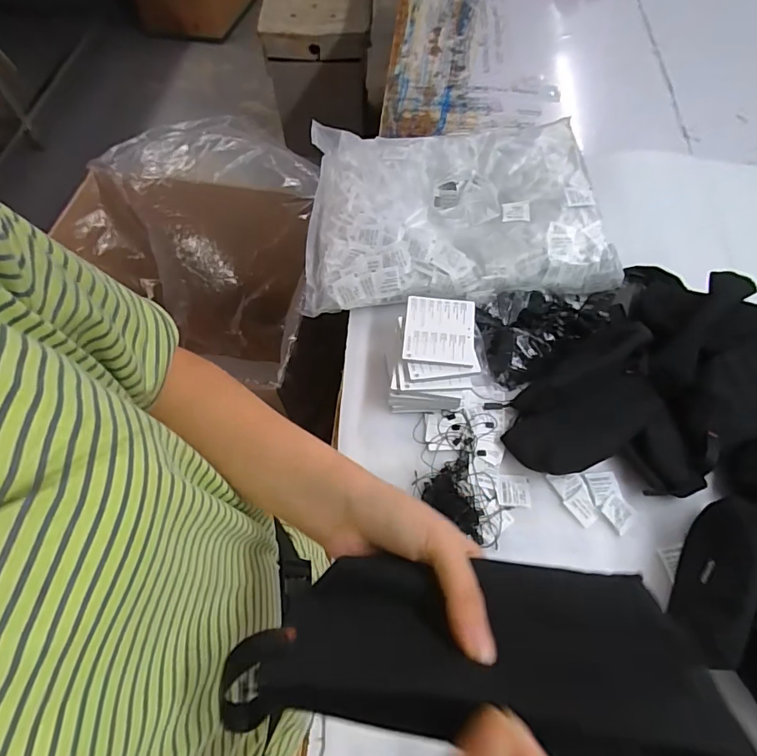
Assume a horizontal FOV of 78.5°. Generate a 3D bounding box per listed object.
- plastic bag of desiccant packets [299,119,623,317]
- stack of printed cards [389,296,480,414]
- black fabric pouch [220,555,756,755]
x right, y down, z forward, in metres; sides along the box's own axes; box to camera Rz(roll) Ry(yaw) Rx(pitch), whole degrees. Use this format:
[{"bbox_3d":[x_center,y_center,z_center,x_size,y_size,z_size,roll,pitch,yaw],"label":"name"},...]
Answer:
[{"bbox_3d":[0.117,-0.275,0.736,0.449,0.070,0.344,1,61,1],"label":"plastic bag of desiccant packets"},{"bbox_3d":[0.074,-0.030,0.619,0.099,0.059,0.145,6,62,4],"label":"stack of printed cards"},{"bbox_3d":[0.037,0.119,0.214,0.198,0.021,0.081,0,28,9],"label":"black fabric pouch"}]

